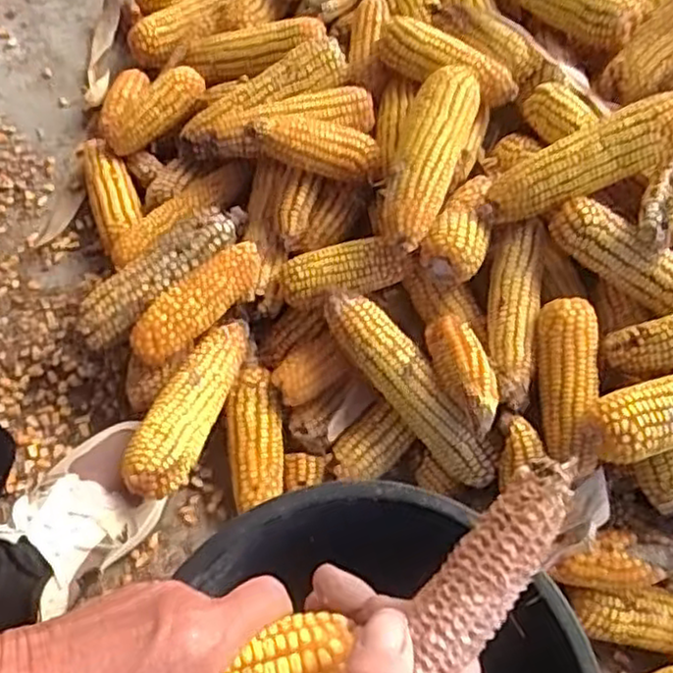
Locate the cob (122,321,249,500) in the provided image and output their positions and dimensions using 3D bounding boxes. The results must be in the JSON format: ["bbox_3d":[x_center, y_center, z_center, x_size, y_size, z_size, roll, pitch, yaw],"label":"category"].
[{"bbox_3d":[-0.117,0.051,0.577,0.044,0.036,0.162,17,64,7],"label":"cob"}]

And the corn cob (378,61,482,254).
[{"bbox_3d":[0.075,-0.146,0.612,0.051,0.059,0.168,19,65,8],"label":"corn cob"}]

